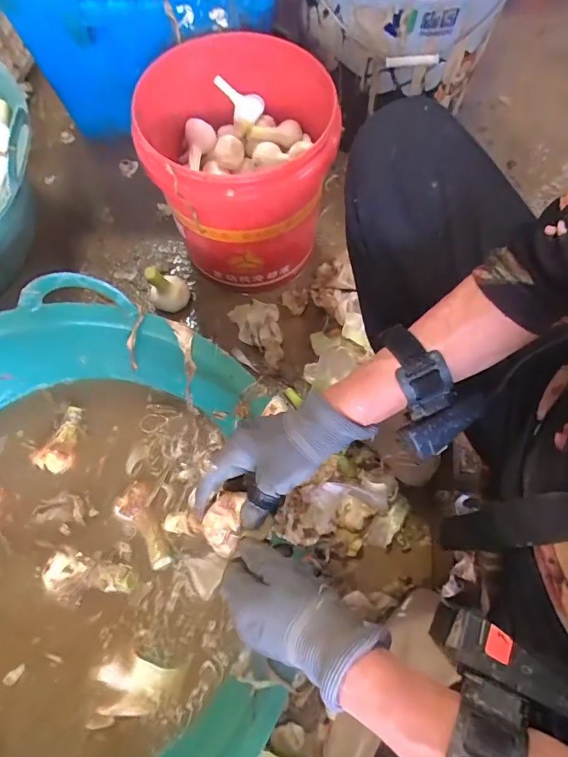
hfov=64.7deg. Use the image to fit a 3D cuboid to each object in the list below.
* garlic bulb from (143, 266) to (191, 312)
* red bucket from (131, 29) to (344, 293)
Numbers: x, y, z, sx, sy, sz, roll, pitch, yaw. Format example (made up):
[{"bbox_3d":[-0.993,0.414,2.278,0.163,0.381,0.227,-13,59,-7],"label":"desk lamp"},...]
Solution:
[{"bbox_3d":[-0.181,-0.144,0.707,0.049,0.089,0.061,39,73,15],"label":"garlic bulb"},{"bbox_3d":[-0.059,-0.289,0.649,0.254,0.237,0.252,8,68,4],"label":"red bucket"}]

